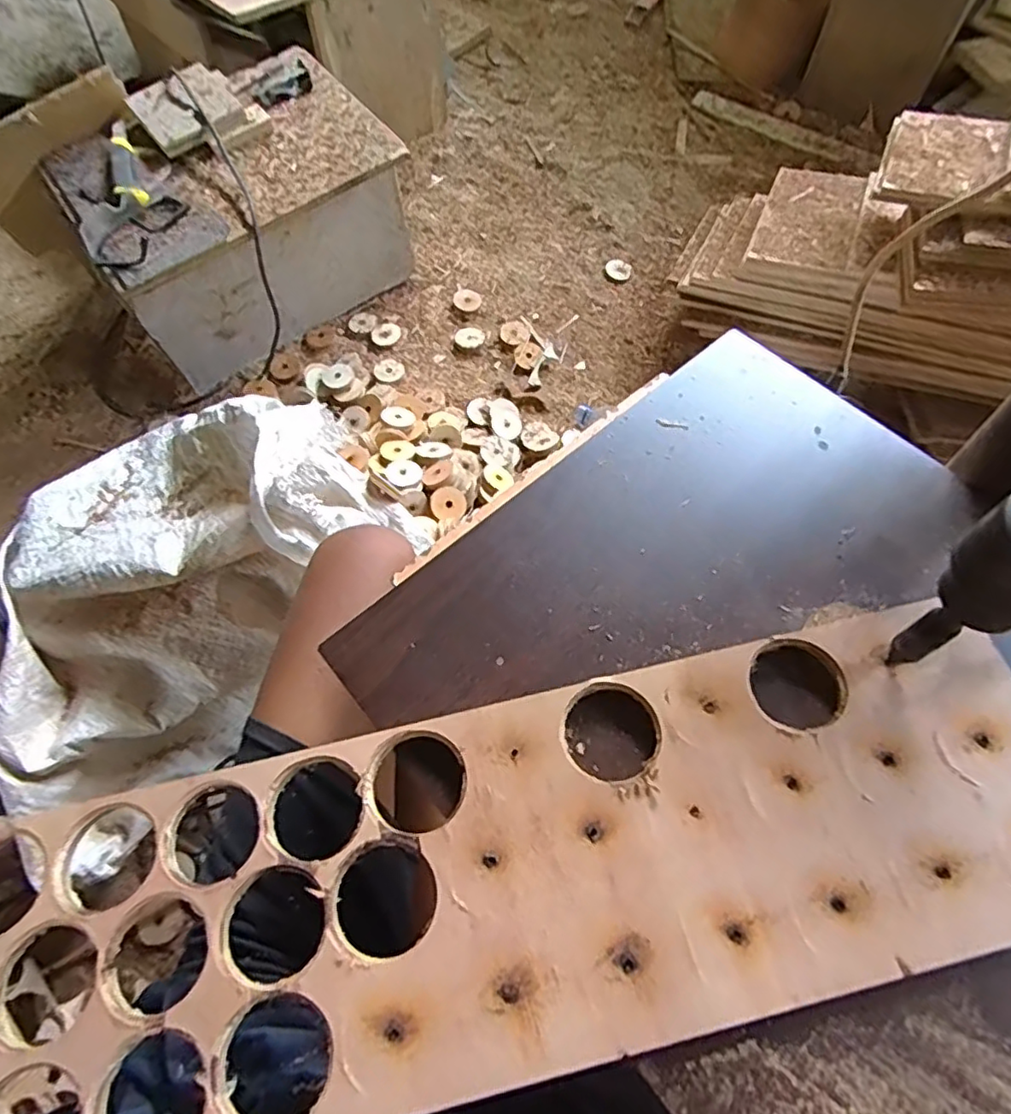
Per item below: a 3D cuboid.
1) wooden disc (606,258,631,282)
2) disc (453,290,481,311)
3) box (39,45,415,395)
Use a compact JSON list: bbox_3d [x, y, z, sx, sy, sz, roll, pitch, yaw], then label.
[{"bbox_3d":[0.220,-0.558,1.194,0.048,0.007,0.059,12,65,8],"label":"wooden disc"},{"bbox_3d":[-0.069,-0.474,1.136,0.045,0.011,0.048,1,73,-3],"label":"disc"},{"bbox_3d":[-0.418,-0.533,1.025,0.458,0.308,0.329,-37,68,-15],"label":"box"}]

